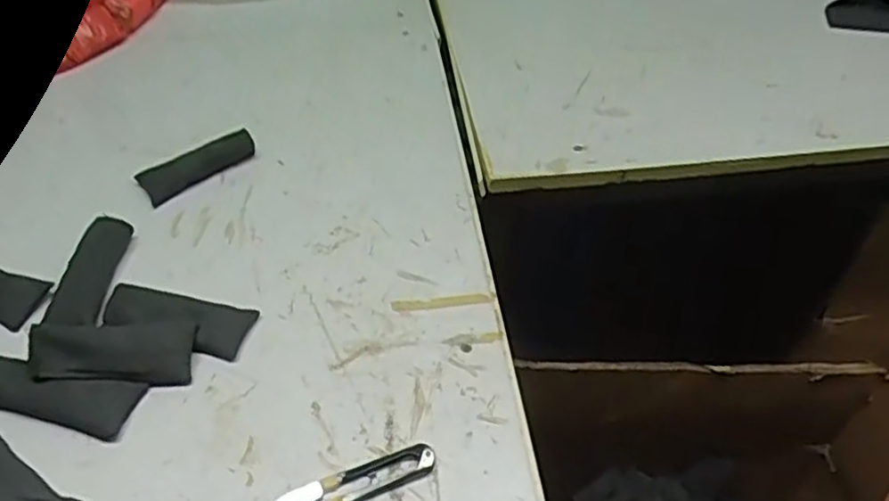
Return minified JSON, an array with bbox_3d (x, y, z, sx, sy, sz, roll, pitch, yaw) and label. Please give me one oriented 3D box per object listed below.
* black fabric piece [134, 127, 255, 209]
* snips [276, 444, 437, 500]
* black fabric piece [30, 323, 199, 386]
[{"bbox_3d":[-0.221,-0.079,0.634,0.100,0.024,0.032,-28,52,-24],"label":"black fabric piece"},{"bbox_3d":[-0.054,0.144,0.437,0.101,0.009,0.024,-16,48,-16],"label":"snips"},{"bbox_3d":[-0.226,0.068,0.485,0.101,0.015,0.044,5,45,-13],"label":"black fabric piece"}]

